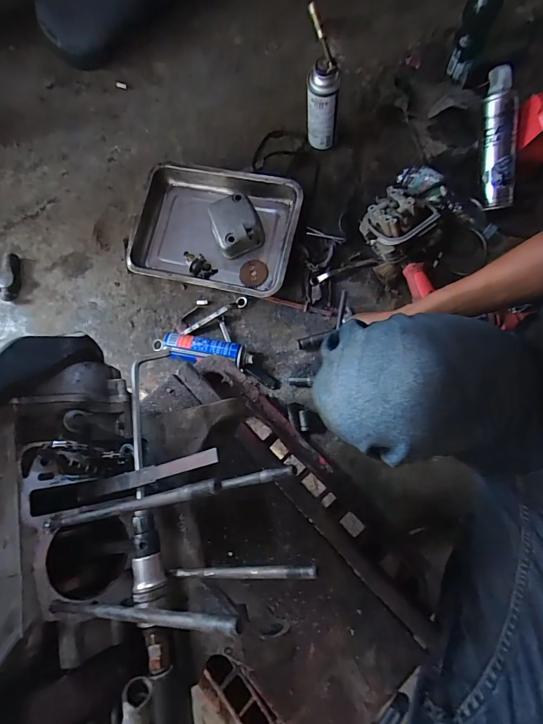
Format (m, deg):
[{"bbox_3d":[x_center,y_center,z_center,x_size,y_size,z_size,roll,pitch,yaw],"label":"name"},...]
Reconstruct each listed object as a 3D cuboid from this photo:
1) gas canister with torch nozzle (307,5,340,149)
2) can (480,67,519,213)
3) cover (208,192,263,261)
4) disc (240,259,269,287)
[{"bbox_3d":[0.099,-0.527,0.727,0.081,0.229,0.067,6,76,0],"label":"gas canister with torch nozzle"},{"bbox_3d":[0.430,-0.419,0.705,0.057,0.052,0.237,-13,111,-5],"label":"can"},{"bbox_3d":[-0.078,-0.297,0.797,0.102,0.057,0.114,-23,78,-7],"label":"cover"},{"bbox_3d":[-0.039,-0.194,0.805,0.061,0.006,0.064,-2,81,12],"label":"disc"}]

